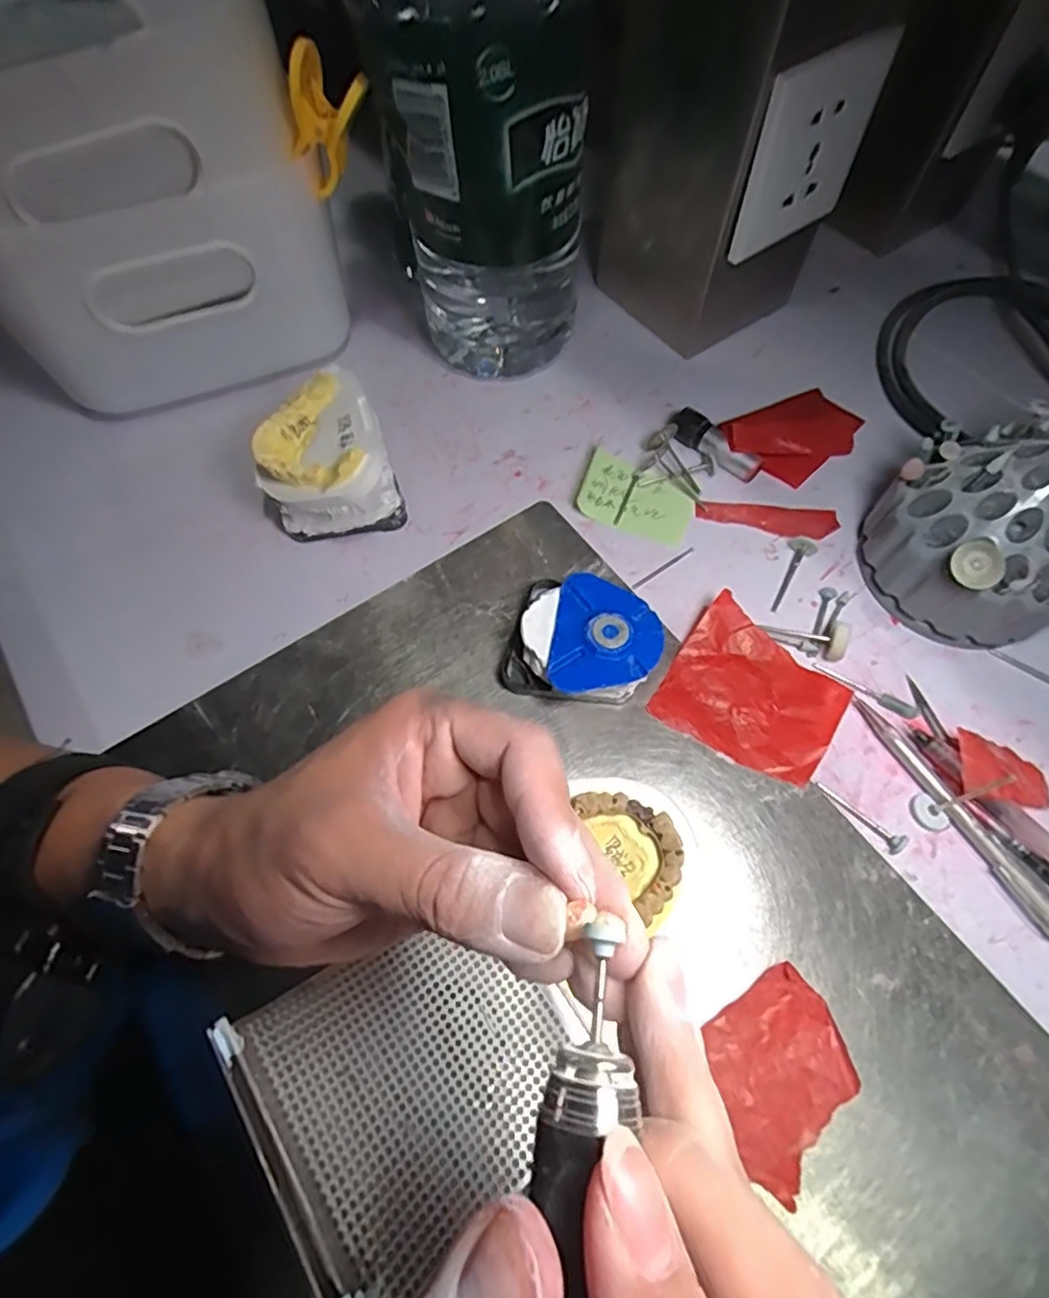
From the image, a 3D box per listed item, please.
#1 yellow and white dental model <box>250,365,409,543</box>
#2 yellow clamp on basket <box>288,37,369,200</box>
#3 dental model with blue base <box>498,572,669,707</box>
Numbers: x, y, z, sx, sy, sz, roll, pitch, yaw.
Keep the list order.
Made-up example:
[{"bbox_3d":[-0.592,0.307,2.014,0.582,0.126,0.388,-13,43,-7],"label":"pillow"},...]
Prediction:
[{"bbox_3d":[-0.107,-0.093,0.332,0.070,0.066,0.067,-27,67,-12],"label":"yellow and white dental model"},{"bbox_3d":[-0.095,-0.262,0.303,0.030,0.060,0.033,27,68,13],"label":"yellow clamp on basket"},{"bbox_3d":[0.030,-0.001,0.305,0.068,0.031,0.064,0,64,1],"label":"dental model with blue base"}]

